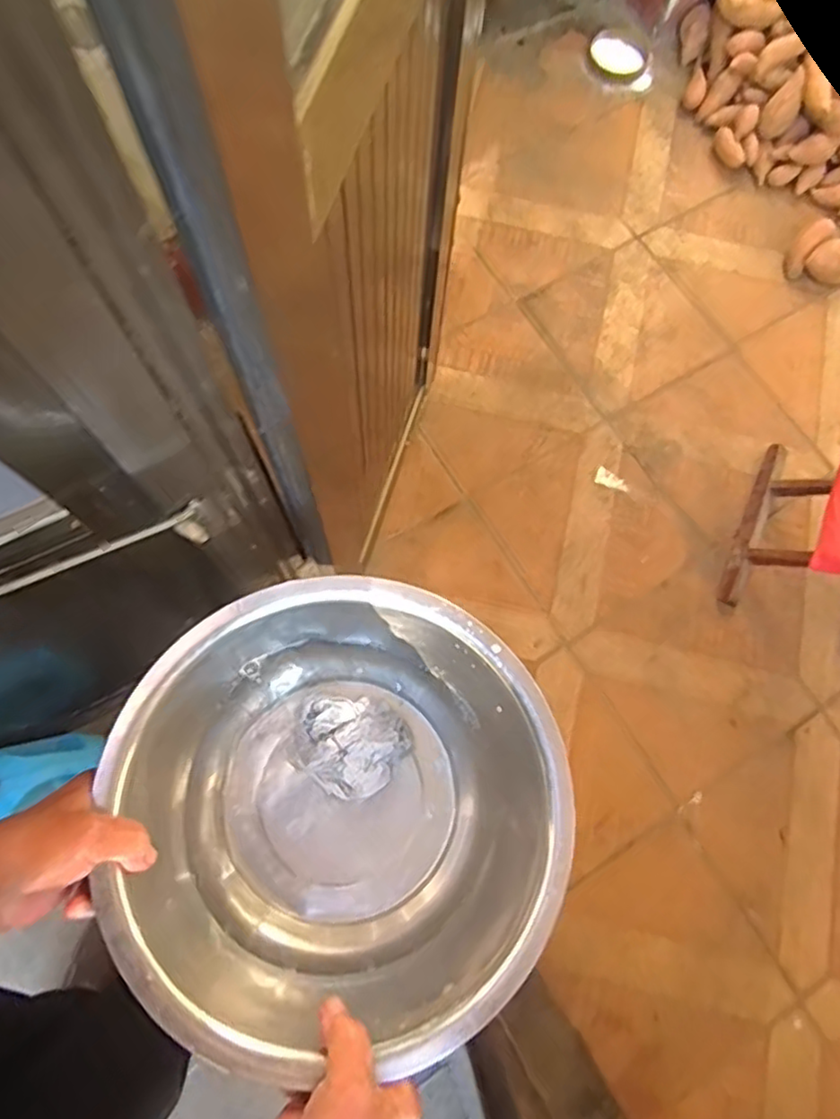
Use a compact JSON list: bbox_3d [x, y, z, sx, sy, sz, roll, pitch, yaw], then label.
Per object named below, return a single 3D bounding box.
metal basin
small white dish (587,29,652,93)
[{"bbox_3d":[-0.057,0.195,0.529,0.328,0.125,0.330,-1,74,-2],"label":"metal basin"},{"bbox_3d":[0.450,-1.116,1.457,0.148,0.022,0.131,18,74,4],"label":"small white dish"}]

